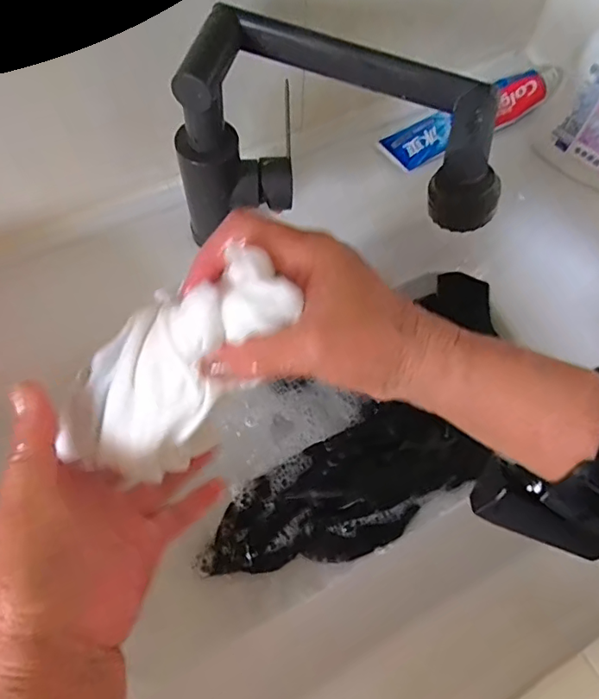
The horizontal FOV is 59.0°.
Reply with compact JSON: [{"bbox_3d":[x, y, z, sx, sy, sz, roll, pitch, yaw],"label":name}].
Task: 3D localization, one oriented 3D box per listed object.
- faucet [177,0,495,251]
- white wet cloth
[{"bbox_3d":[0.027,-0.147,0.386,0.228,0.136,0.075,11,63,4],"label":"faucet"},{"bbox_3d":[-0.060,0.009,0.263,0.136,0.047,0.059,-45,67,19],"label":"white wet cloth"}]

